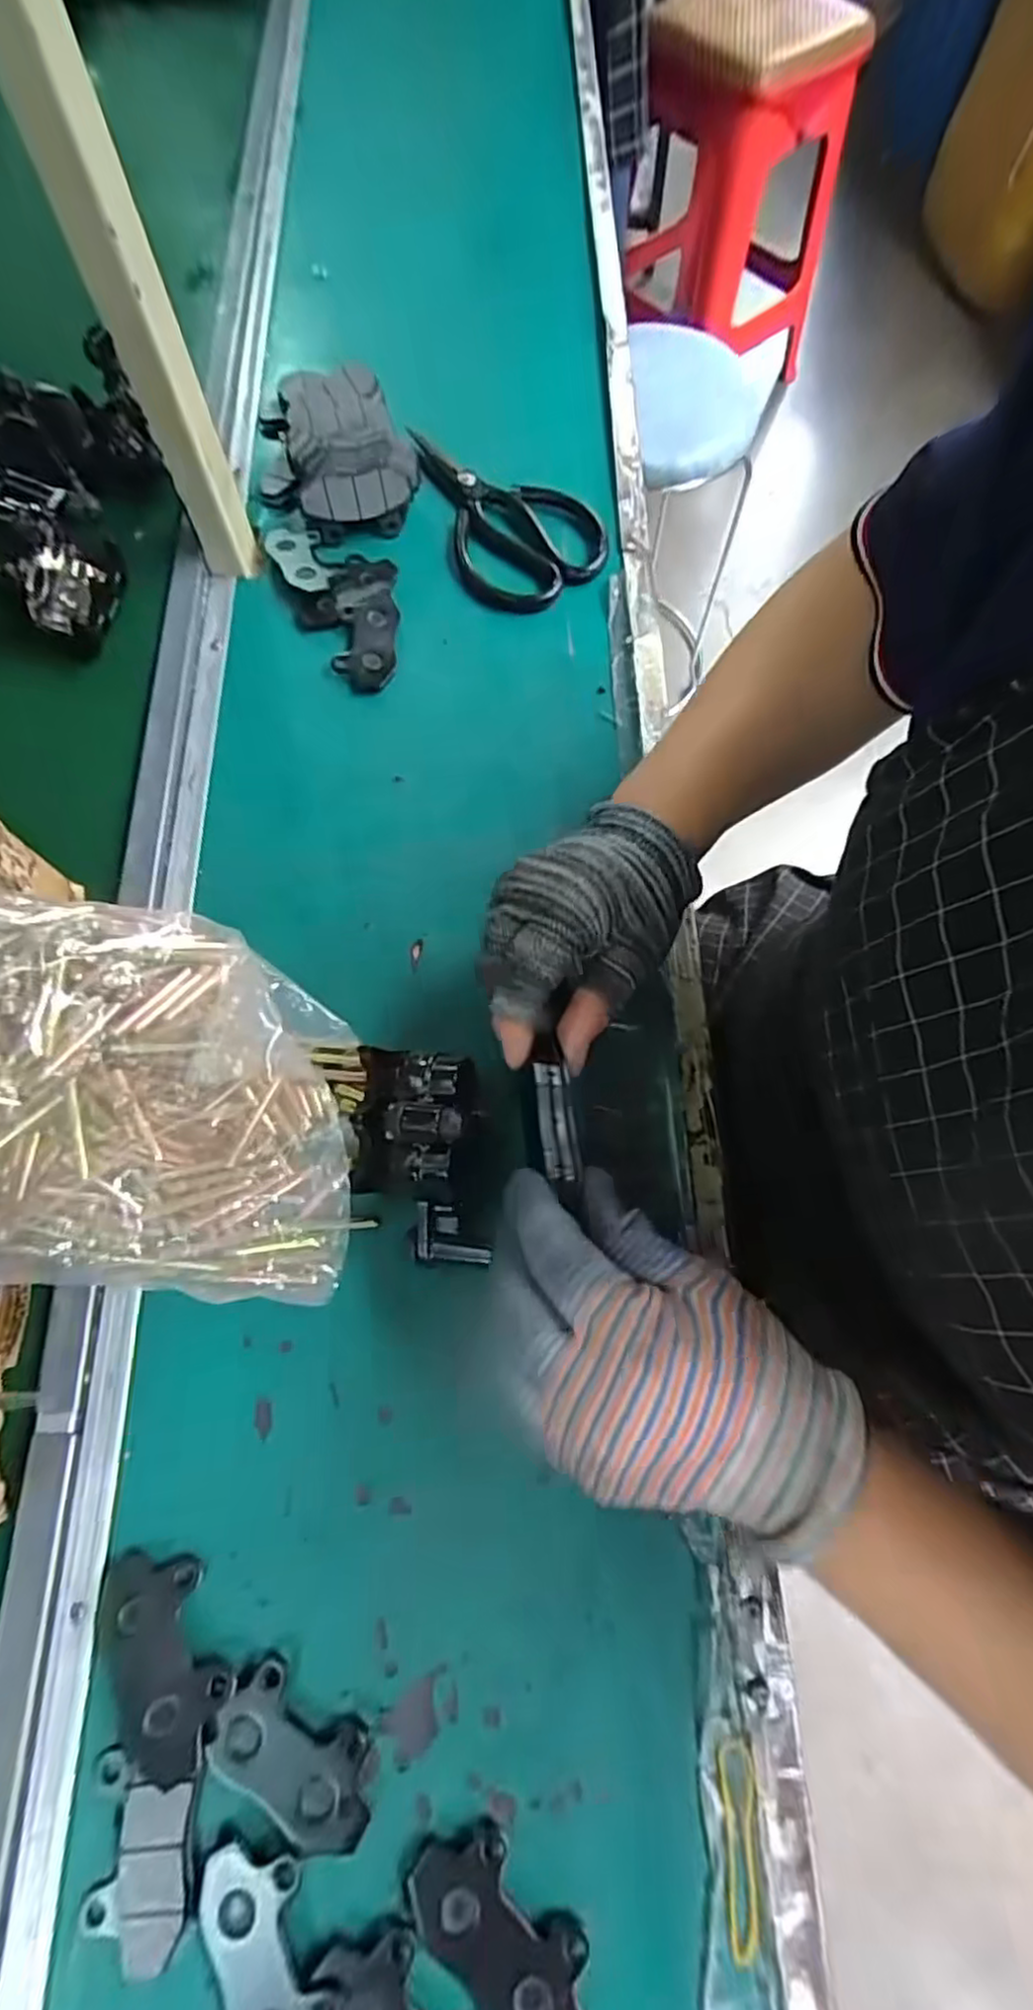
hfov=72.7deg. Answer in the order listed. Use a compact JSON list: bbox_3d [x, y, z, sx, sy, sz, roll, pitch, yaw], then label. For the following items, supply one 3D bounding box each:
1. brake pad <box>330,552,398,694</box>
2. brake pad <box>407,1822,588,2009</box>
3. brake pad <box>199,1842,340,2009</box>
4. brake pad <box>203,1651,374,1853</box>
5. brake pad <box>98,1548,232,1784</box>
[{"bbox_3d":[-0.098,-0.252,0.458,0.040,0.006,0.110,-3,71,-2],"label":"brake pad"},{"bbox_3d":[-0.005,0.338,0.253,0.039,0.006,0.072,-43,77,-14],"label":"brake pad"},{"bbox_3d":[-0.089,0.343,0.249,0.037,0.006,0.070,-28,74,-10],"label":"brake pad"},{"bbox_3d":[-0.085,0.290,0.270,0.066,0.006,0.038,31,73,9],"label":"brake pad"},{"bbox_3d":[-0.141,0.257,0.278,0.039,0.013,0.073,-27,74,-10],"label":"brake pad"}]

